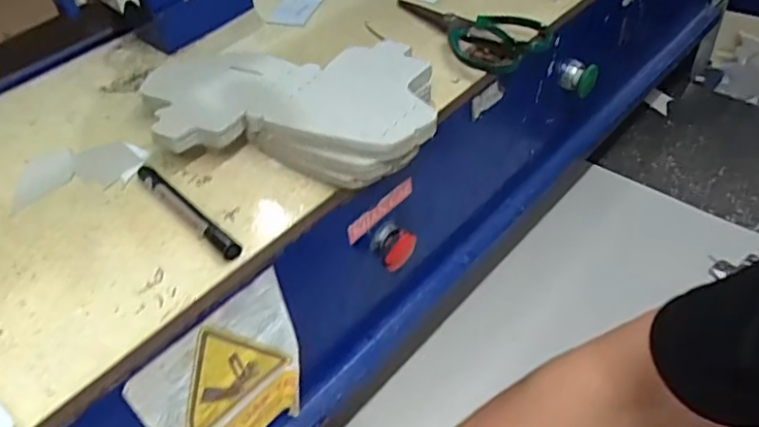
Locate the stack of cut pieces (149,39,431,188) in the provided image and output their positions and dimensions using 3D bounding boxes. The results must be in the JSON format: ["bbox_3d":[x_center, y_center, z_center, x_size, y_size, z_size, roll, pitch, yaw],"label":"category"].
[{"bbox_3d":[-0.083,-0.095,0.542,0.274,0.050,0.173,4,45,11],"label":"stack of cut pieces"}]

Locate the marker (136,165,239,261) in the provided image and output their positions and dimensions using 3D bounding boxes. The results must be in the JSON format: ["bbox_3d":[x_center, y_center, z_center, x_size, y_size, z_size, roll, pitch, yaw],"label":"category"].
[{"bbox_3d":[-0.158,-0.003,0.487,0.014,0.013,0.145,-38,52,-27],"label":"marker"}]

